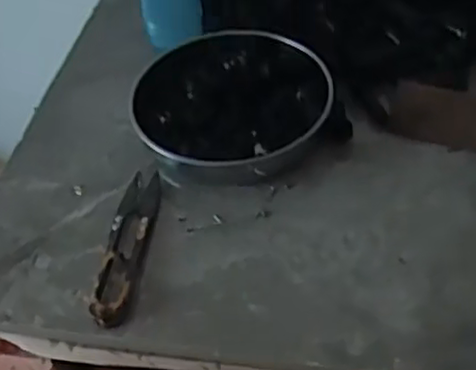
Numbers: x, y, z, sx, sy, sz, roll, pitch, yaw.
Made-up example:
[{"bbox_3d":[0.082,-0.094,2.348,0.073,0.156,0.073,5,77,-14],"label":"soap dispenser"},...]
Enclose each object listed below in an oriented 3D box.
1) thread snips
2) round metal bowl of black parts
[{"bbox_3d":[-0.067,0.033,0.422,0.026,0.012,0.118,0,47,7],"label":"thread snips"},{"bbox_3d":[-0.005,-0.057,0.480,0.131,0.030,0.121,-3,47,4],"label":"round metal bowl of black parts"}]

